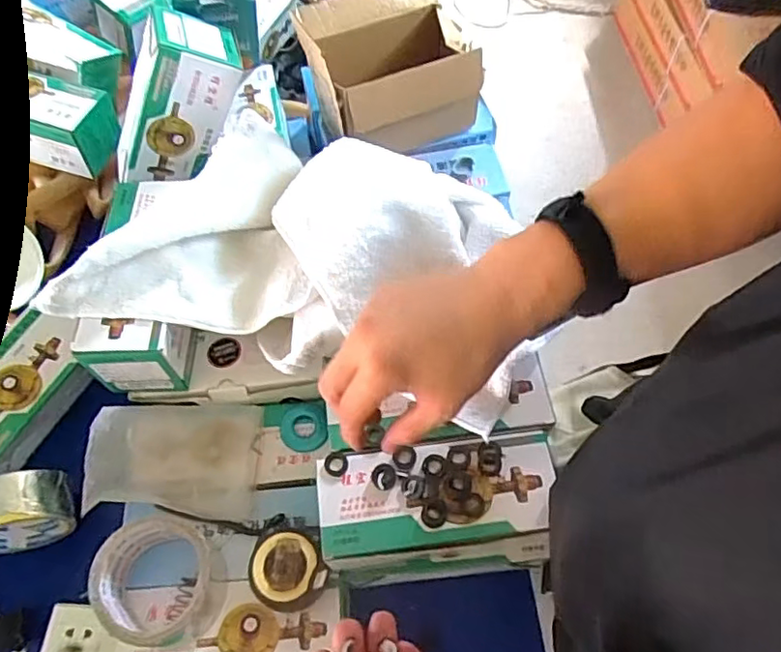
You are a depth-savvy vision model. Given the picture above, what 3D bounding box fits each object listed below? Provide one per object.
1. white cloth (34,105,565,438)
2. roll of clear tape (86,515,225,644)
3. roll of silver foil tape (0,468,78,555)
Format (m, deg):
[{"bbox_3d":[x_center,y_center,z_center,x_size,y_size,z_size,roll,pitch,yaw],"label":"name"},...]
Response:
[{"bbox_3d":[-0.061,-0.075,0.510,0.348,0.076,0.239,12,62,9],"label":"white cloth"},{"bbox_3d":[-0.180,0.200,0.467,0.090,0.053,0.086,-1,60,2],"label":"roll of clear tape"},{"bbox_3d":[-0.346,0.173,0.556,0.095,0.080,0.050,-17,61,-7],"label":"roll of silver foil tape"}]

